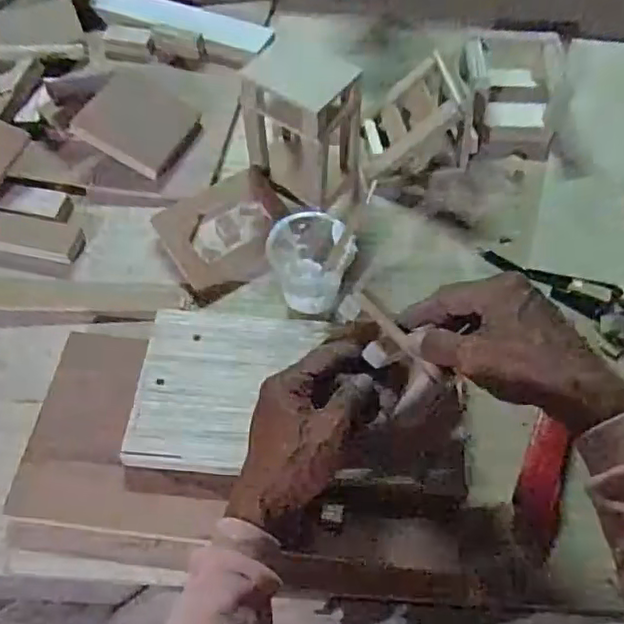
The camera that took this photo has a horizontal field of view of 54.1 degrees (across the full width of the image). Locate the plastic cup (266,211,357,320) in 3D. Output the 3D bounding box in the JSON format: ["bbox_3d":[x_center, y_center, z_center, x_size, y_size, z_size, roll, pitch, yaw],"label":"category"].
[{"bbox_3d":[-0.001,-0.038,0.540,0.063,0.097,0.076,-26,63,-16],"label":"plastic cup"}]

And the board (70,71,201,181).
[{"bbox_3d":[-0.182,-0.200,0.651,0.105,0.009,0.100,30,66,-12],"label":"board"}]

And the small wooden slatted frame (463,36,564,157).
[{"bbox_3d":[0.219,-0.244,0.682,0.108,0.073,0.137,1,59,0],"label":"small wooden slatted frame"}]

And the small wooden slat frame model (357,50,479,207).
[{"bbox_3d":[0.102,-0.198,0.632,0.121,0.084,0.104,-25,63,-15],"label":"small wooden slat frame model"}]

